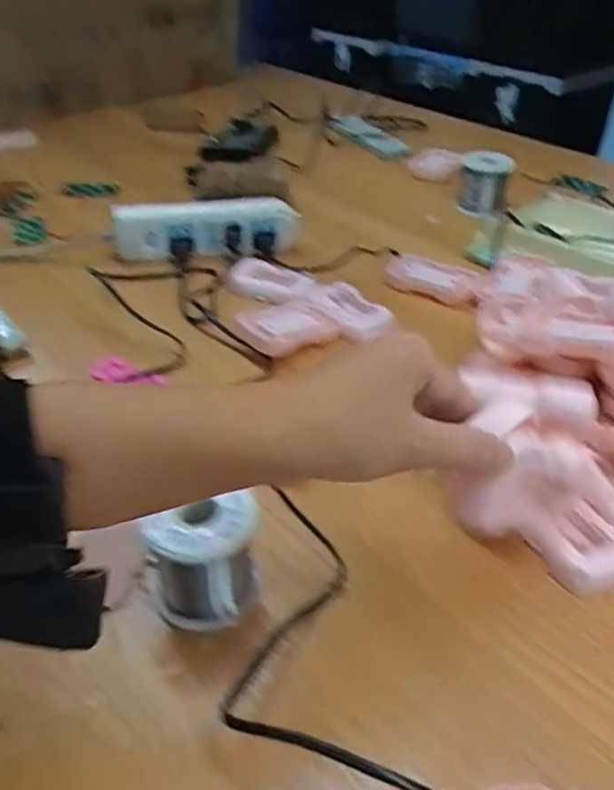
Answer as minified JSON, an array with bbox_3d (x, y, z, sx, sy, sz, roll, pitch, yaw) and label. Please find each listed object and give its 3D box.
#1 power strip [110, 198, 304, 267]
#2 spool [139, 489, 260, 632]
[{"bbox_3d":[-0.110,-0.184,0.719,0.196,0.050,0.037,-4,38,-6],"label":"power strip"},{"bbox_3d":[-0.058,0.088,0.363,0.058,0.068,0.055,0,38,0],"label":"spool"}]

